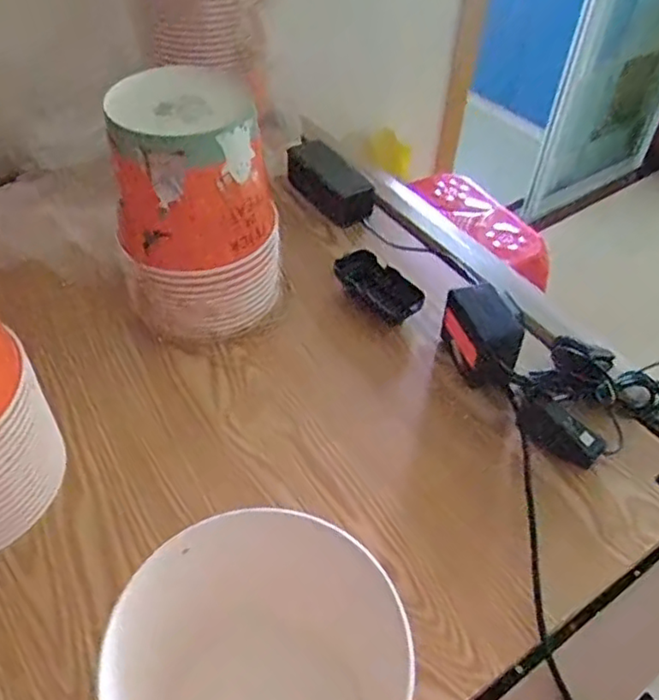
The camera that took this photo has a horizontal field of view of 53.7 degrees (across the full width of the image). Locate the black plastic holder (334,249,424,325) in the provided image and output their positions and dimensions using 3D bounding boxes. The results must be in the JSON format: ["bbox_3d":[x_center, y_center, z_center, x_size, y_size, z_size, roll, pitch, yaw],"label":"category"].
[{"bbox_3d":[0.054,-0.074,0.711,0.109,0.040,0.054,36,55,27],"label":"black plastic holder"}]

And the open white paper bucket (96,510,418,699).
[{"bbox_3d":[-0.034,0.191,0.399,0.161,0.128,0.186,23,50,18],"label":"open white paper bucket"}]

